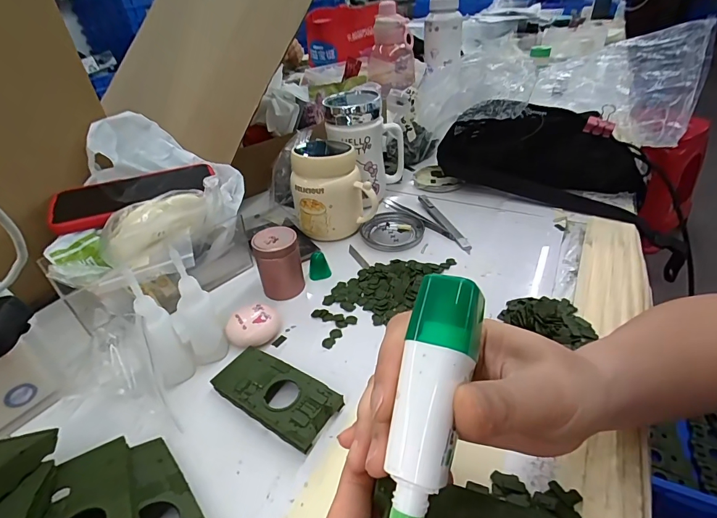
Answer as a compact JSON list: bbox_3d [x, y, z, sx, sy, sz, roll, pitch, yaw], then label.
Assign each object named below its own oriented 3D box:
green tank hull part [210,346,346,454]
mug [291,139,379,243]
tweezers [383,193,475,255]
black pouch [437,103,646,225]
[{"bbox_3d":[-0.067,0.105,0.311,0.104,0.020,0.047,19,42,29],"label":"green tank hull part"},{"bbox_3d":[-0.035,-0.091,0.493,0.094,0.113,0.090,-12,37,-9],"label":"mug"},{"bbox_3d":[0.100,-0.055,0.520,0.052,0.007,0.154,-25,41,-25],"label":"tweezers"},{"bbox_3d":[0.241,-0.139,0.532,0.265,0.104,0.078,16,41,25],"label":"black pouch"}]

